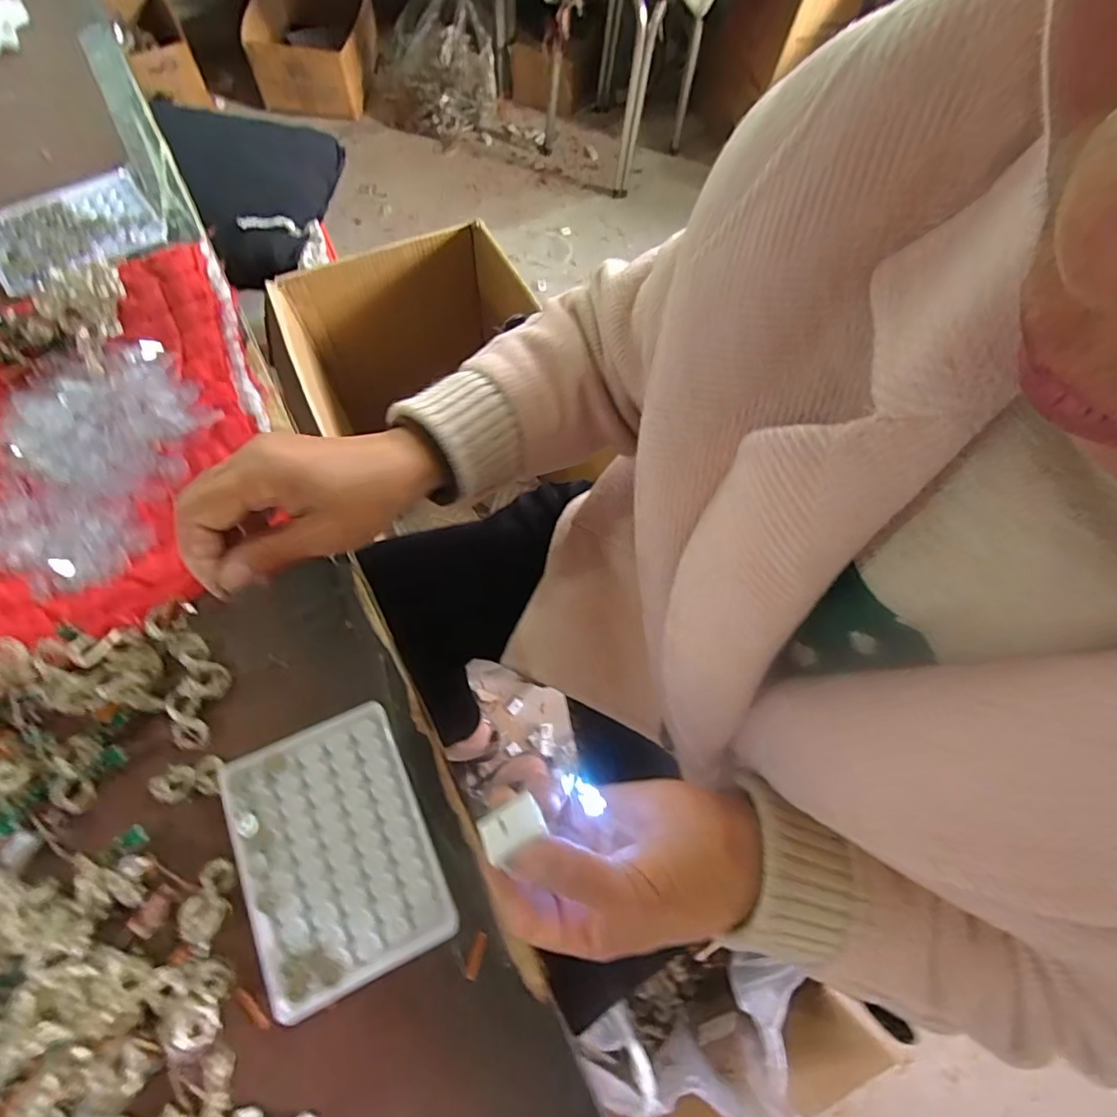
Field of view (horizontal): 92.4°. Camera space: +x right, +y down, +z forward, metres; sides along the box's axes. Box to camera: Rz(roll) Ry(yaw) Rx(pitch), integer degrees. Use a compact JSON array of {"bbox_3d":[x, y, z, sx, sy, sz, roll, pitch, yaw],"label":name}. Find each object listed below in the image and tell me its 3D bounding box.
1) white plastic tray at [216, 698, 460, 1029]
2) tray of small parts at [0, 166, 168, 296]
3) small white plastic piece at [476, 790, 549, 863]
[{"bbox_3d":[-0.123,0.160,0.298,0.093,0.015,0.132,-22,72,-12],"label":"white plastic tray"},{"bbox_3d":[-0.417,-0.282,0.456,0.131,0.011,0.107,-37,76,-17],"label":"tray of small parts"},{"bbox_3d":[-0.020,0.118,0.233,0.026,0.009,0.020,-31,35,-7],"label":"small white plastic piece"}]

